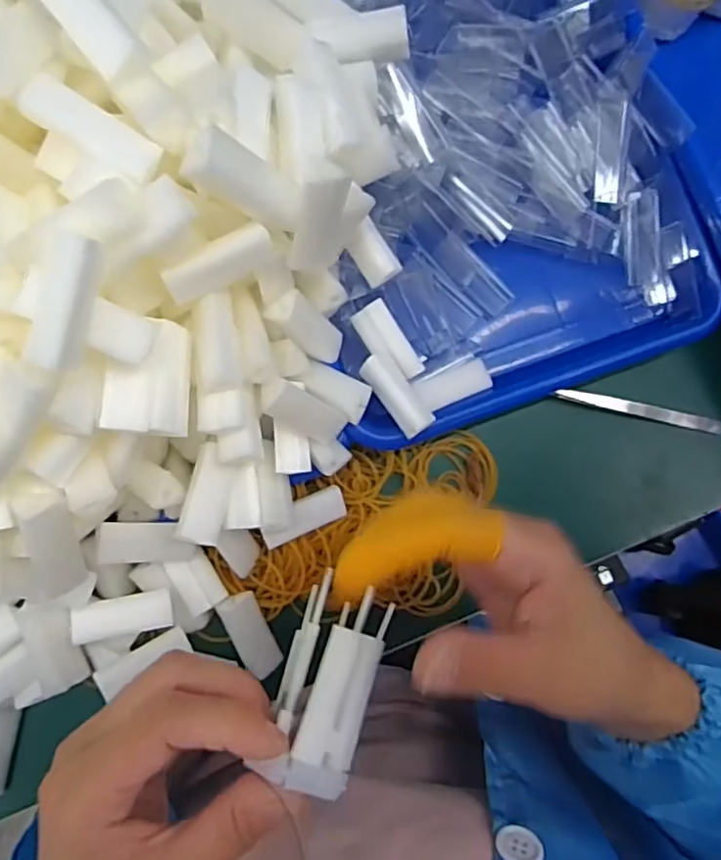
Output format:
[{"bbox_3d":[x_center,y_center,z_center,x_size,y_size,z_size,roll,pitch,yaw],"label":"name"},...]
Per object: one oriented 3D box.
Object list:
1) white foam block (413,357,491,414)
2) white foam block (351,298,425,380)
[{"bbox_3d":[0.053,-0.026,0.352,0.040,0.010,0.020,-21,86,-9],"label":"white foam block"},{"bbox_3d":[0.014,-0.046,0.335,0.019,0.012,0.045,-34,88,-9],"label":"white foam block"}]

